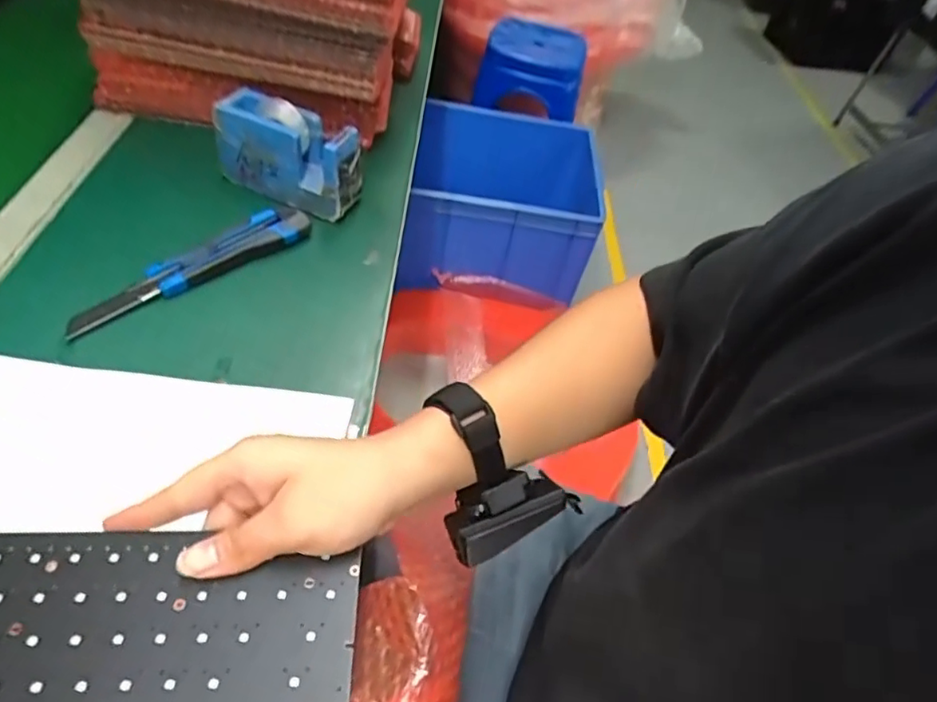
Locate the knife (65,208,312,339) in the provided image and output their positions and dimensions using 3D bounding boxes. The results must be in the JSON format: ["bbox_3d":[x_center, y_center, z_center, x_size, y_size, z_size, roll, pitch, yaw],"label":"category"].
[{"bbox_3d":[-0.225,-0.070,0.497,0.037,0.024,0.207,39,53,22],"label":"knife"}]

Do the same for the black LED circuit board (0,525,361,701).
[{"bbox_3d":[-0.195,0.129,0.277,0.277,0.008,0.092,3,47,-1],"label":"black LED circuit board"}]

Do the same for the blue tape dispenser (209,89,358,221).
[{"bbox_3d":[-0.169,-0.184,0.567,0.134,0.089,0.050,22,49,7],"label":"blue tape dispenser"}]

